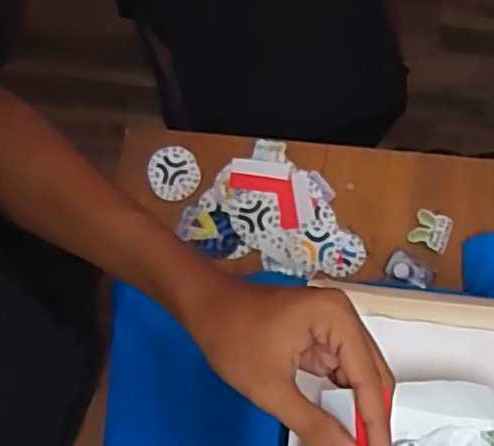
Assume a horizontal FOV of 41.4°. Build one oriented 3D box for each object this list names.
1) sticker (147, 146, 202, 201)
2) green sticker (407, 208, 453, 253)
[{"bbox_3d":[-0.087,-0.059,0.780,0.061,0.007,0.064,-1,73,2],"label":"sticker"},{"bbox_3d":[0.208,0.009,0.739,0.042,0.004,0.043,21,72,14],"label":"green sticker"}]

